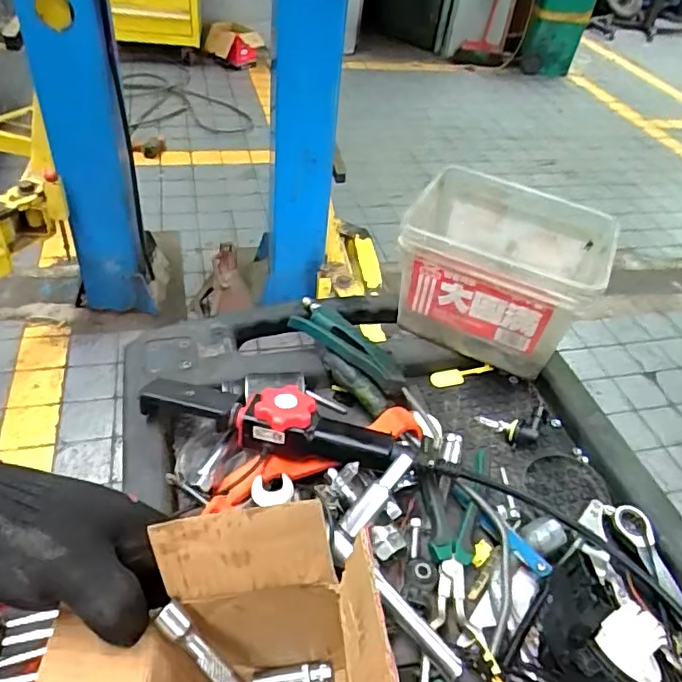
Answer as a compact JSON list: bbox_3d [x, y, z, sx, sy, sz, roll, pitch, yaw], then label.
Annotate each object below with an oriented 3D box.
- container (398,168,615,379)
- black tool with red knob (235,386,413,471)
[{"bbox_3d":[0.172,-0.076,0.639,0.190,0.135,0.173,24,44,18],"label":"container"},{"bbox_3d":[-0.017,0.075,0.500,0.149,0.043,0.060,12,42,5],"label":"black tool with red knob"}]

